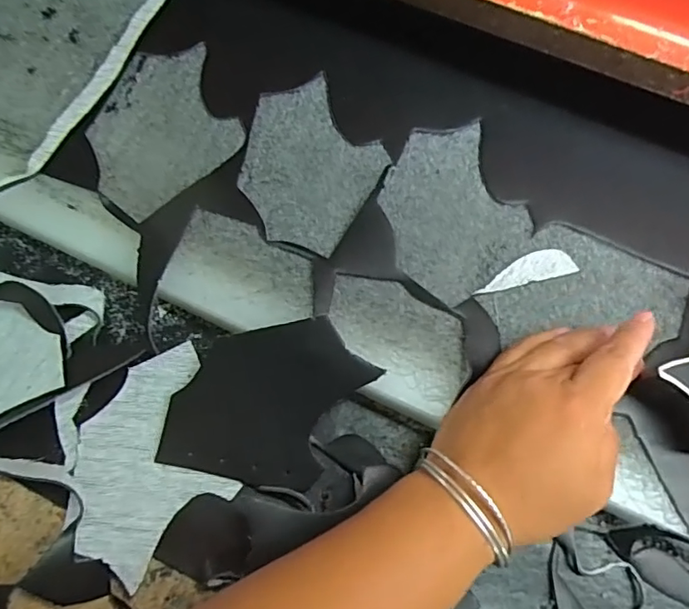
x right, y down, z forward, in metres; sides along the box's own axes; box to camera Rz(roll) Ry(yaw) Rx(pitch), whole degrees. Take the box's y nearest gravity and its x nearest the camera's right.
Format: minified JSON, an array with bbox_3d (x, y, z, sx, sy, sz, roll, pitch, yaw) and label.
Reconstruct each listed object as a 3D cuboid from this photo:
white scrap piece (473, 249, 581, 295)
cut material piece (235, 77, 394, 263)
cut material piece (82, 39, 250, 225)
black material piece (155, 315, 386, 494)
[{"bbox_3d":[0.116,-0.023,0.348,0.065,0.004,0.019,-13,73,-4],"label":"white scrap piece"},{"bbox_3d":[-0.023,-0.097,0.371,0.095,0.005,0.121,17,73,5],"label":"cut material piece"},{"bbox_3d":[-0.130,-0.126,0.379,0.116,0.006,0.100,-43,77,-12],"label":"cut material piece"},{"bbox_3d":[-0.049,0.060,0.335,0.099,0.016,0.115,28,74,9],"label":"black material piece"}]

